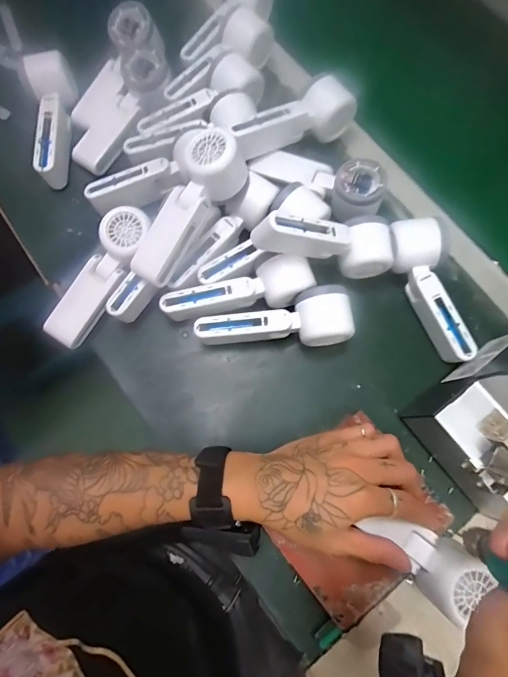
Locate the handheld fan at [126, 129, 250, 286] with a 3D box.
[{"bbox_3d":[-0.070,-0.134,0.382,0.059,0.043,0.166,34,96,7],"label":"handheld fan"}]

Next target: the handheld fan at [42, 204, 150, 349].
[{"bbox_3d":[-0.172,-0.065,0.404,0.046,0.030,0.172,36,99,7],"label":"handheld fan"}]

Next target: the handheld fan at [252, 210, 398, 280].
[{"bbox_3d":[0.077,-0.104,0.383,0.159,0.052,0.055,4,74,-24],"label":"handheld fan"}]

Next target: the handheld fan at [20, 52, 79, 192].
[{"bbox_3d":[-0.249,-0.264,0.444,0.040,0.053,0.151,-1,88,-2],"label":"handheld fan"}]

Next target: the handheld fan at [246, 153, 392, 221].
[{"bbox_3d":[0.079,-0.190,0.439,0.154,0.052,0.060,20,76,4],"label":"handheld fan"}]

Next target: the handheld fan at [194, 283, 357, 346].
[{"bbox_3d":[0.022,-0.020,0.398,0.163,0.053,0.059,-3,76,-2],"label":"handheld fan"}]

